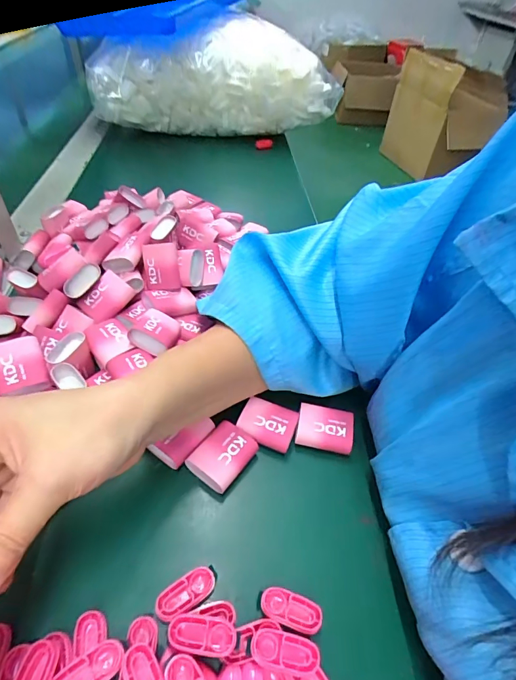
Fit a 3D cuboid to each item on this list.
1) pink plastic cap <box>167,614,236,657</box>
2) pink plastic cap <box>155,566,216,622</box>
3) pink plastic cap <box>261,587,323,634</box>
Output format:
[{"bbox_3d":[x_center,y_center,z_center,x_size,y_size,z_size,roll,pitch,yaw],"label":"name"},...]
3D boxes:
[{"bbox_3d":[-0.029,0.151,0.198,0.034,0.007,0.016,9,46,2],"label":"pink plastic cap"},{"bbox_3d":[-0.040,0.143,0.218,0.034,0.005,0.015,-25,54,-27],"label":"pink plastic cap"},{"bbox_3d":[0.019,0.151,0.217,0.034,0.004,0.015,18,47,10],"label":"pink plastic cap"}]

